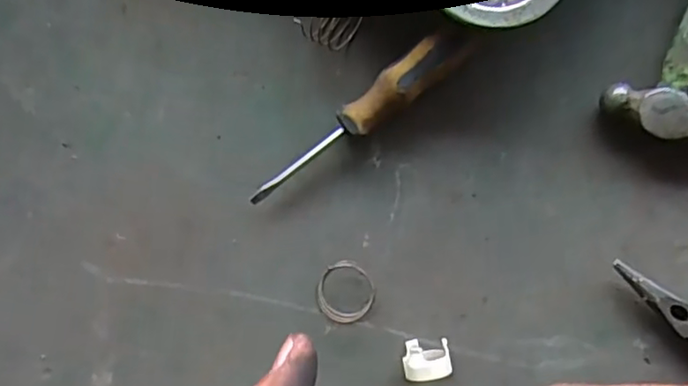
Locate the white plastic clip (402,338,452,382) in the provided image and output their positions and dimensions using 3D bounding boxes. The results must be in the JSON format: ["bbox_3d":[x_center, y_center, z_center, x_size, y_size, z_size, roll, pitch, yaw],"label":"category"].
[{"bbox_3d":[0.048,0.097,0.367,0.027,0.024,0.019,-11,88,6],"label":"white plastic clip"}]

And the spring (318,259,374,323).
[{"bbox_3d":[0.001,0.060,0.376,0.033,0.019,0.035,0,90,6],"label":"spring"}]

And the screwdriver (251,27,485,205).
[{"bbox_3d":[0.009,-0.045,0.371,0.156,0.030,0.023,-36,86,5],"label":"screwdriver"}]

